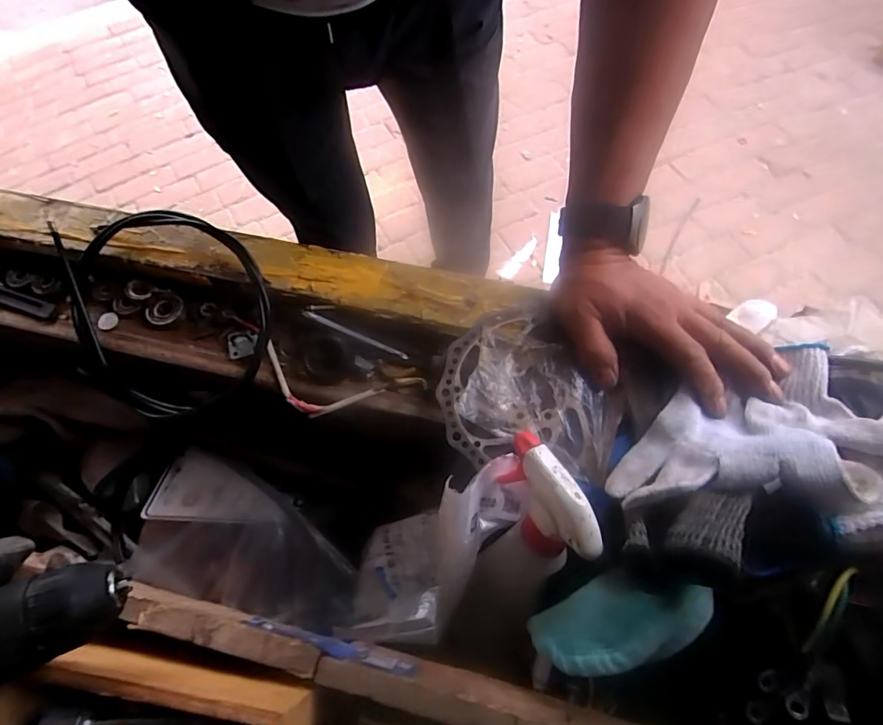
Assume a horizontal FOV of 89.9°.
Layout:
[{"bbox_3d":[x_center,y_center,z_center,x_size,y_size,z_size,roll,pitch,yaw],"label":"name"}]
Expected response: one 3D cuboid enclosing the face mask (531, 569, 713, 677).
[{"bbox_3d":[0.097,0.154,0.262,0.028,0.116,0.047,23,48,-38],"label":"face mask"}]

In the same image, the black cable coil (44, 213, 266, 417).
[{"bbox_3d":[-0.252,-0.047,0.405,0.197,0.024,0.188,0,90,5],"label":"black cable coil"}]

